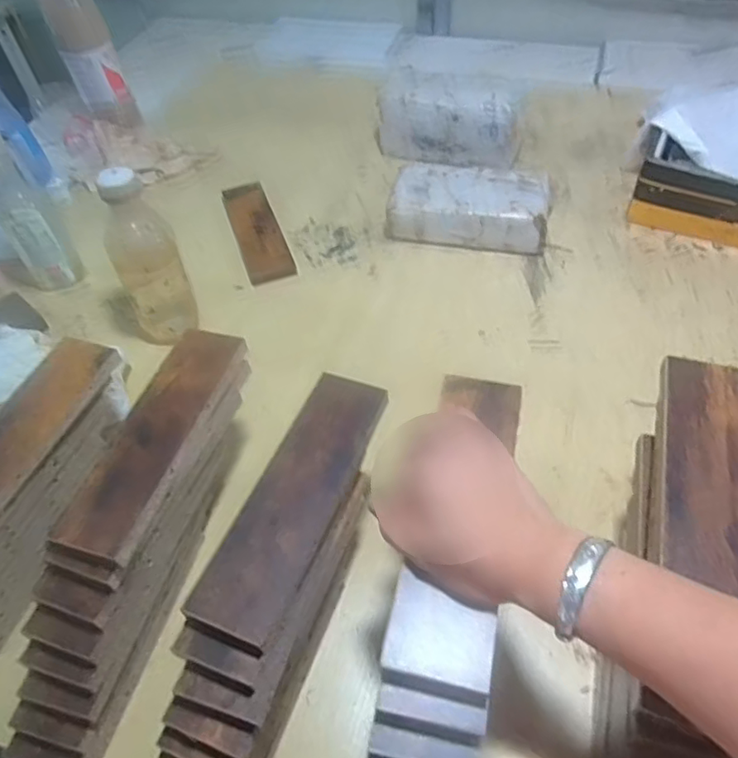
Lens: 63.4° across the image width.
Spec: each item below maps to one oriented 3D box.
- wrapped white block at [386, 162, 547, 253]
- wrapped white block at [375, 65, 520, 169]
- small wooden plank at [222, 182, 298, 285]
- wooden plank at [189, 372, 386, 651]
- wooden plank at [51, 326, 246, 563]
[{"bbox_3d":[0.134,-0.229,0.814,0.215,0.069,0.107,10,52,11],"label":"wrapped white block"},{"bbox_3d":[0.124,-0.397,0.921,0.223,0.116,0.096,12,52,13],"label":"wrapped white block"},{"bbox_3d":[-0.158,-0.209,0.844,0.062,0.016,0.206,-17,52,-11],"label":"small wooden plank"},{"bbox_3d":[-0.053,0.084,0.439,0.059,0.018,0.212,16,55,17],"label":"wooden plank"},{"bbox_3d":[-0.171,0.043,0.481,0.059,0.019,0.207,12,54,14],"label":"wooden plank"}]

